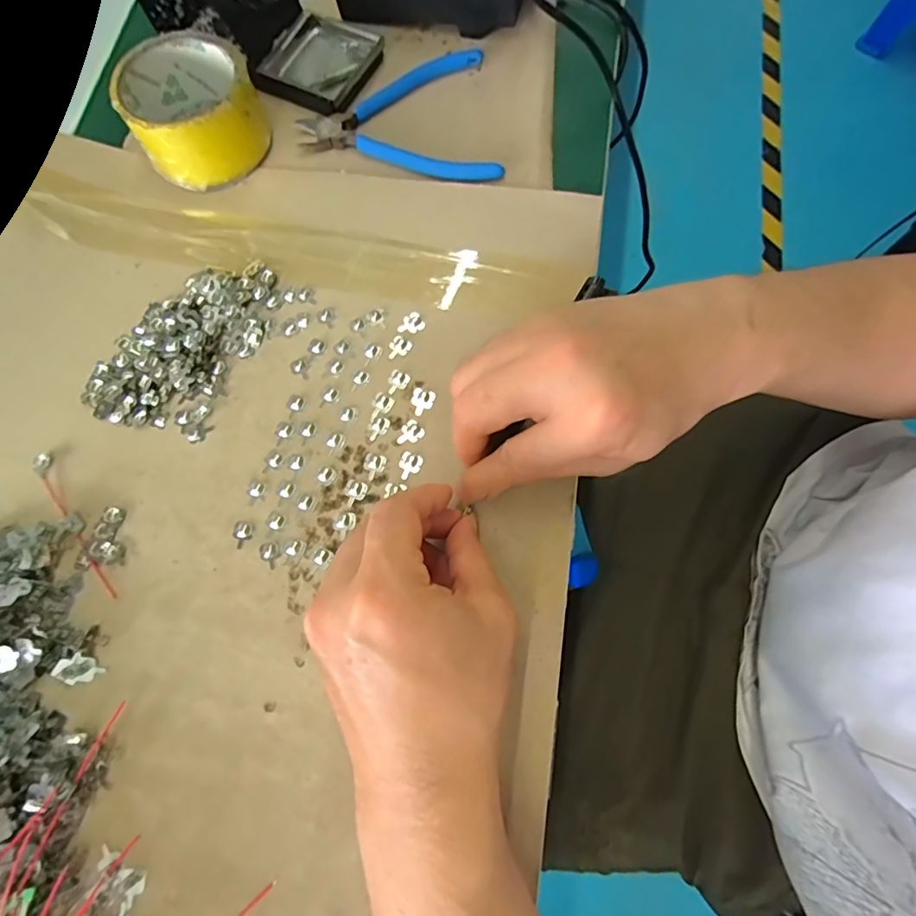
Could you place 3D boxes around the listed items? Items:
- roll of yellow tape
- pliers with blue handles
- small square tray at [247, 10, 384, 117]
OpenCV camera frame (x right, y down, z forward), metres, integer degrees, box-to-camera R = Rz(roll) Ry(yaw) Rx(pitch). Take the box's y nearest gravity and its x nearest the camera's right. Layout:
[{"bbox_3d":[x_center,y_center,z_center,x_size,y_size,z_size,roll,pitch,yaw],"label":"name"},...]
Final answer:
[{"bbox_3d":[-0.178,-0.235,0.344,0.083,0.044,0.084,-1,73,2],"label":"roll of yellow tape"},{"bbox_3d":[-0.034,-0.250,0.361,0.144,0.007,0.108,10,74,5],"label":"pliers with blue handles"},{"bbox_3d":[-0.103,-0.292,0.373,0.082,0.012,0.078,25,76,9],"label":"small square tray"}]

